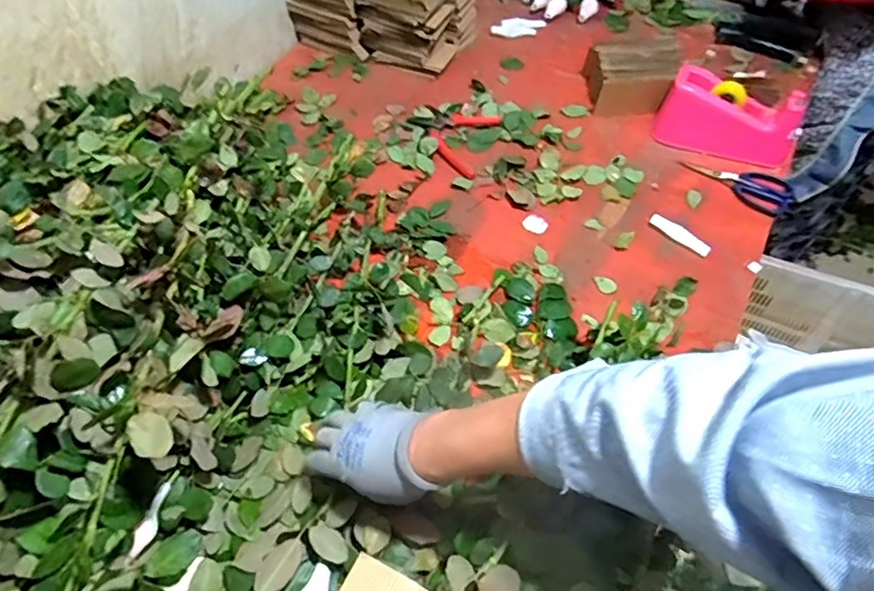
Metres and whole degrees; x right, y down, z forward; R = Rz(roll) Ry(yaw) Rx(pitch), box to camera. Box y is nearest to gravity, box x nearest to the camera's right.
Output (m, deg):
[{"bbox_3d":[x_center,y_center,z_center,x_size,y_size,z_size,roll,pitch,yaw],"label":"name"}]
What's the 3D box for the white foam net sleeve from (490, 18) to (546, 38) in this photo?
[{"bbox_3d":[0.166,-0.549,1.194,0.111,0.012,0.058,-4,55,-4],"label":"white foam net sleeve"}]

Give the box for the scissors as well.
[{"bbox_3d":[0.474,-0.185,0.911,0.164,0.018,0.072,38,62,23],"label":"scissors"}]

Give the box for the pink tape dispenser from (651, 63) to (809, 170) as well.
[{"bbox_3d":[0.464,-0.281,0.926,0.208,0.099,0.085,20,57,13],"label":"pink tape dispenser"}]

